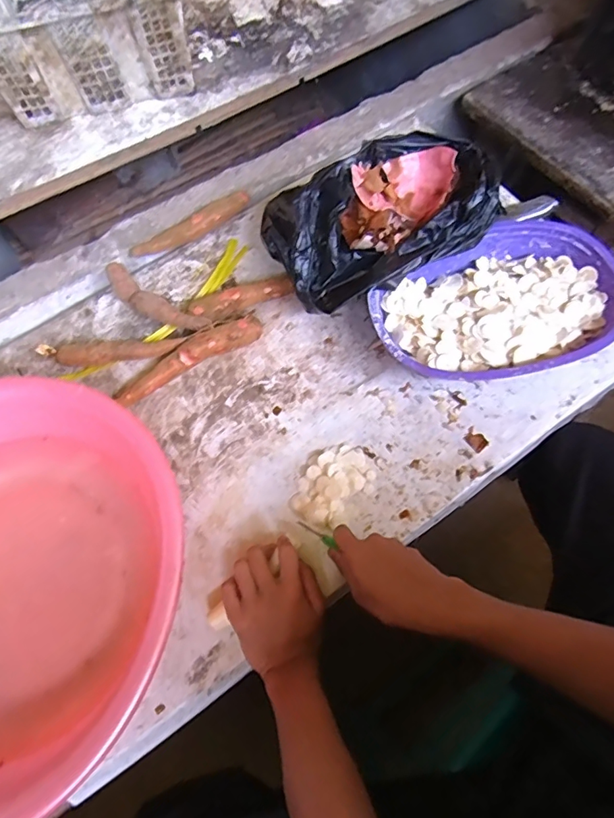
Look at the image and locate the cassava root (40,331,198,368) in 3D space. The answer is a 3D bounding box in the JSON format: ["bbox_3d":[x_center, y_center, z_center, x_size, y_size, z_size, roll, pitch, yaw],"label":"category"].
[{"bbox_3d":[-0.258,-0.079,0.671,0.206,0.034,0.031,-4,64,1],"label":"cassava root"}]

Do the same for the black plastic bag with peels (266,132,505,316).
[{"bbox_3d":[0.091,-0.240,0.656,0.281,0.136,0.191,-13,64,-3],"label":"black plastic bag with peels"}]

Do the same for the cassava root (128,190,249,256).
[{"bbox_3d":[-0.176,-0.281,0.751,0.195,0.026,0.034,-33,67,-12],"label":"cassava root"}]

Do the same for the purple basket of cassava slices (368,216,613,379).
[{"bbox_3d":[0.233,-0.123,0.621,0.301,0.076,0.209,-15,64,-4],"label":"purple basket of cassava slices"}]

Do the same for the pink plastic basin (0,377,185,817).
[{"bbox_3d":[-0.331,0.178,0.518,0.420,0.134,0.394,-1,64,3],"label":"pink plastic basin"}]

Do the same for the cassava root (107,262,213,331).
[{"bbox_3d":[-0.212,-0.147,0.692,0.178,0.041,0.034,31,70,16],"label":"cassava root"}]

